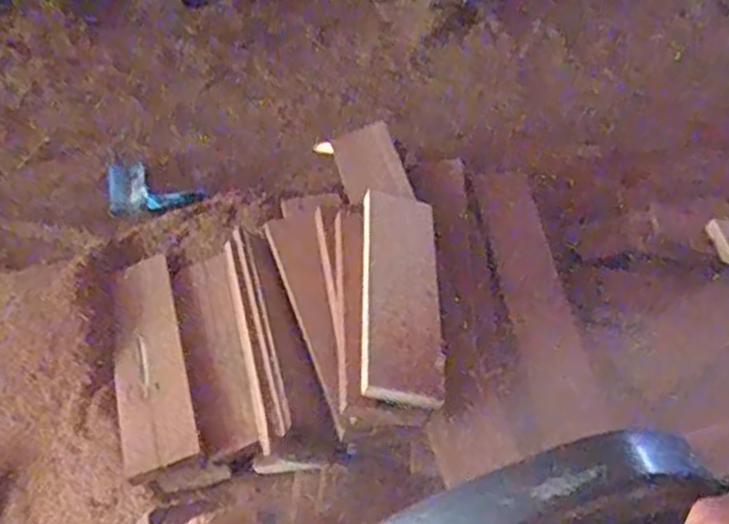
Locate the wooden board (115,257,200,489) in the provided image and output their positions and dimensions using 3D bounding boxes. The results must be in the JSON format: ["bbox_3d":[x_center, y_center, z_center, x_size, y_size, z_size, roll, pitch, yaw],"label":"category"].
[{"bbox_3d":[-0.356,0.158,1.233,0.112,0.015,0.399,-18,52,-5],"label":"wooden board"}]

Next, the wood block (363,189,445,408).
[{"bbox_3d":[0.057,0.036,1.148,0.126,0.018,0.409,16,44,-15],"label":"wood block"}]

